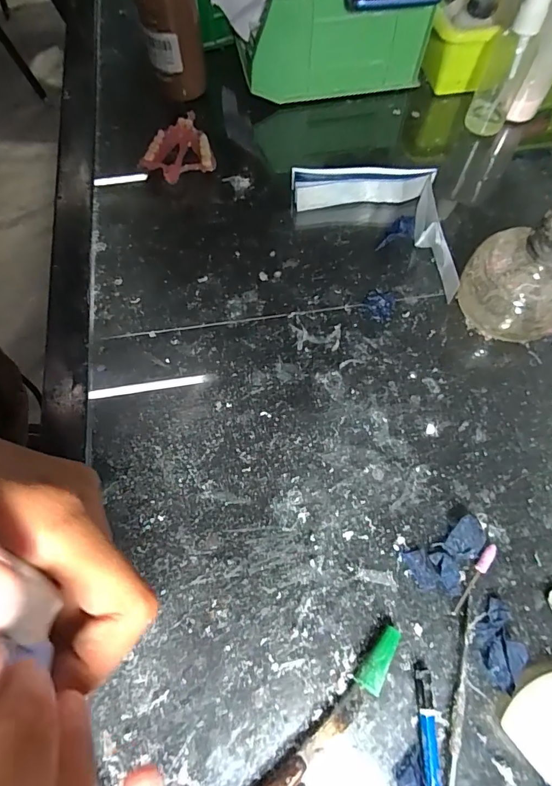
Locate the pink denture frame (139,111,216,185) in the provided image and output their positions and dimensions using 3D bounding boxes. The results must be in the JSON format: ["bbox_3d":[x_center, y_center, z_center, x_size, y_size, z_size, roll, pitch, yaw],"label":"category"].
[{"bbox_3d":[-0.091,-0.218,0.386,0.064,0.021,0.072,-25,69,-10],"label":"pink denture frame"}]

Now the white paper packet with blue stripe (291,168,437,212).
[{"bbox_3d":[0.072,-0.175,0.361,0.115,0.030,0.018,-4,67,-1],"label":"white paper packet with blue stripe"}]

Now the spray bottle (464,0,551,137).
[{"bbox_3d":[0.198,-0.285,0.365,0.034,0.110,0.039,21,68,9],"label":"spray bottle"}]

